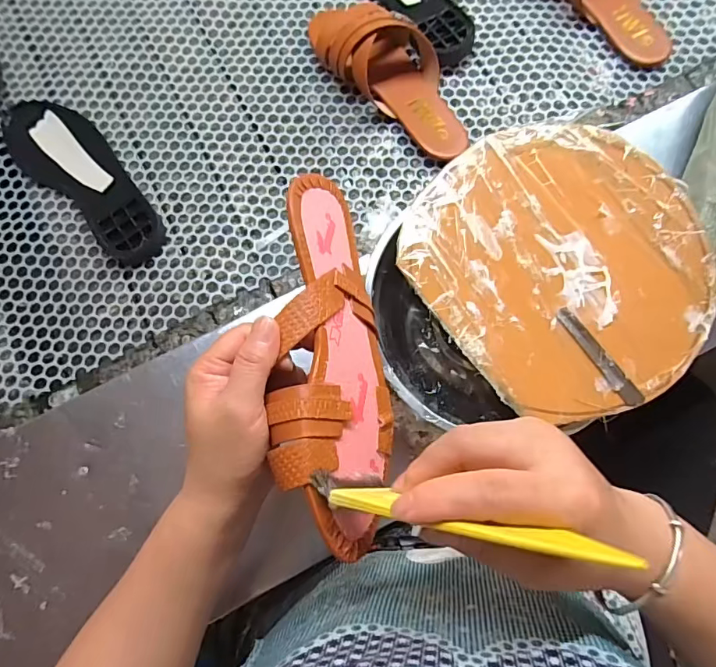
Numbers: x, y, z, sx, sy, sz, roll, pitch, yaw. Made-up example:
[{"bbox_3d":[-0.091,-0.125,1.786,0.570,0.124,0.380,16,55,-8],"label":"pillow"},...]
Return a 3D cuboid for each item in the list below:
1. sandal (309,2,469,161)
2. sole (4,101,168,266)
[{"bbox_3d":[0.039,-0.280,0.497,0.100,0.066,0.213,-30,78,-6],"label":"sandal"},{"bbox_3d":[-0.299,-0.174,0.508,0.083,0.019,0.250,-44,80,-8],"label":"sole"}]

